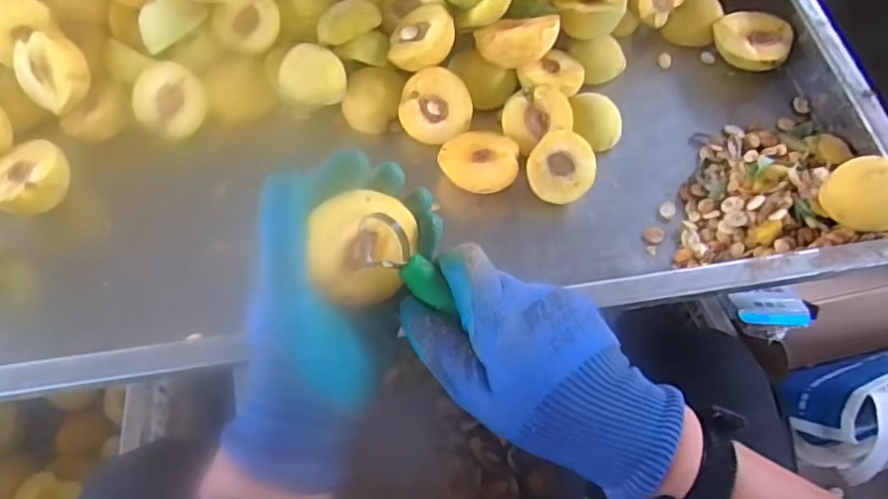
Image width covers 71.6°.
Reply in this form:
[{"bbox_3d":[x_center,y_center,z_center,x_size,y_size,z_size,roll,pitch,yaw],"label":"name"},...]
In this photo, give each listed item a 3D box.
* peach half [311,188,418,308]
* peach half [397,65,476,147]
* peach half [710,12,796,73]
[{"bbox_3d":[-0.049,-0.002,0.344,0.056,0.031,0.053,-19,104,-31],"label":"peach half"},{"bbox_3d":[-0.008,-0.138,0.586,0.065,0.067,0.034,4,21,-2],"label":"peach half"},{"bbox_3d":[0.319,-0.216,0.637,0.076,0.031,0.062,42,69,17],"label":"peach half"}]

